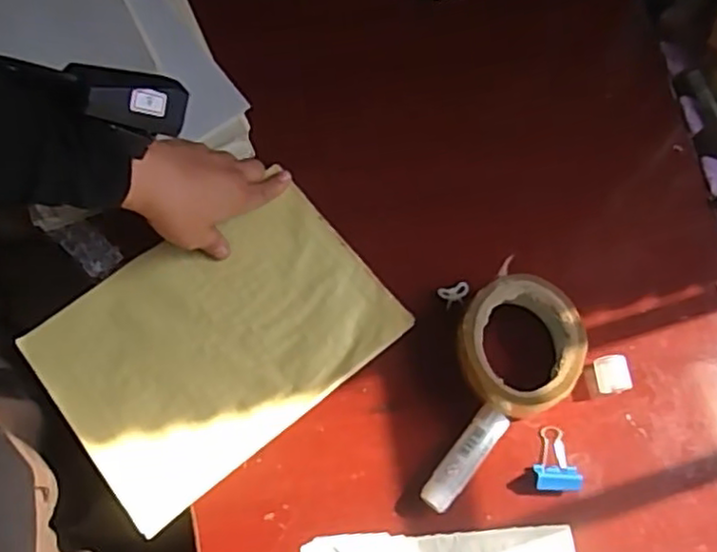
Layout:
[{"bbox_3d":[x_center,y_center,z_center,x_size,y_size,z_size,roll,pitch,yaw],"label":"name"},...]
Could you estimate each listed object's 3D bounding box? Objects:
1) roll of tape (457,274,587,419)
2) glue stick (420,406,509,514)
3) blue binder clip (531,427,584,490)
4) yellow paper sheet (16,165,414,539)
[{"bbox_3d":[0.122,0.055,0.518,0.092,0.048,0.101,0,70,-1],"label":"roll of tape"},{"bbox_3d":[0.079,0.136,0.501,0.024,0.020,0.084,38,73,12],"label":"glue stick"},{"bbox_3d":[0.149,0.137,0.506,0.032,0.018,0.047,2,70,-1],"label":"blue binder clip"},{"bbox_3d":[-0.112,0.047,0.532,0.254,0.008,0.181,-37,77,-13],"label":"yellow paper sheet"}]

